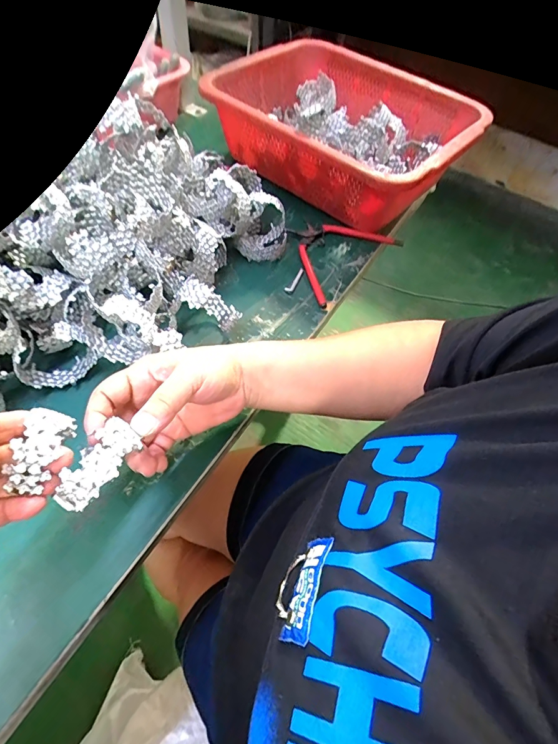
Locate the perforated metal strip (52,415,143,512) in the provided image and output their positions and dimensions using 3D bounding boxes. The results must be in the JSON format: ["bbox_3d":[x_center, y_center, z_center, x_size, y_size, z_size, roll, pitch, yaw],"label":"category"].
[{"bbox_3d":[-0.104,0.053,0.218,0.022,0.017,0.054,26,60,12],"label":"perforated metal strip"}]

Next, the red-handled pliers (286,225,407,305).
[{"bbox_3d":[0.068,-0.157,0.480,0.154,0.013,0.113,-38,67,-25],"label":"red-handled pliers"}]

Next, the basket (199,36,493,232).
[{"bbox_3d":[0.087,-0.332,0.532,0.321,0.117,0.247,38,62,18],"label":"basket"}]

